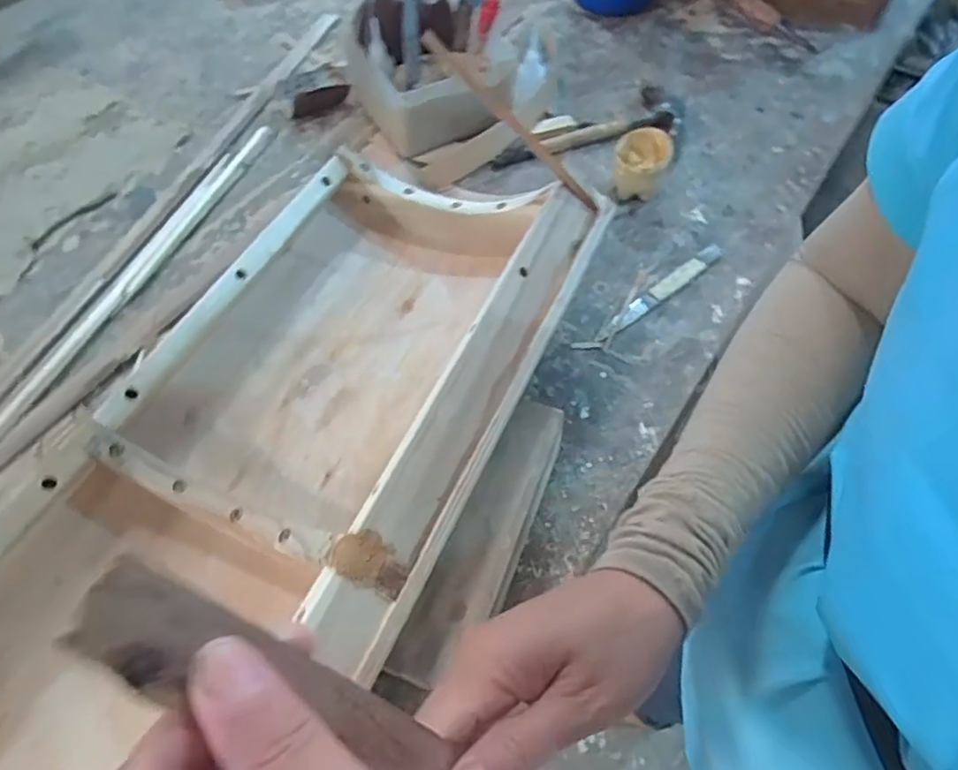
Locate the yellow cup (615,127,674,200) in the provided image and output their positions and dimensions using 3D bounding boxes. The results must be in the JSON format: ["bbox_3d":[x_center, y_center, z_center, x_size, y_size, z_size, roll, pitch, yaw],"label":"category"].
[{"bbox_3d":[0.173,-0.235,0.645,0.052,0.058,0.063,18,60,12],"label":"yellow cup"}]

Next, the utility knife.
[{"bbox_3d":[0.184,-0.096,0.591,0.156,0.006,0.018,-34,63,-18],"label":"utility knife"}]

